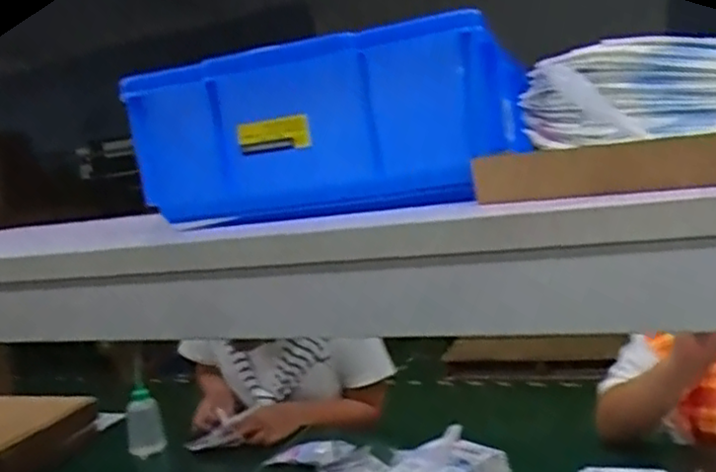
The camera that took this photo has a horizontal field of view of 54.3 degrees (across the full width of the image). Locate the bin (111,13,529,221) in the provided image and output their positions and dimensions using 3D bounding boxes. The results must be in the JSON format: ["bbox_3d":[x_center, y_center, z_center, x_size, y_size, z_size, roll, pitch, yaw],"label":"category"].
[{"bbox_3d":[-0.013,-0.073,0.485,0.252,0.102,0.140,-5,7,26],"label":"bin"}]

